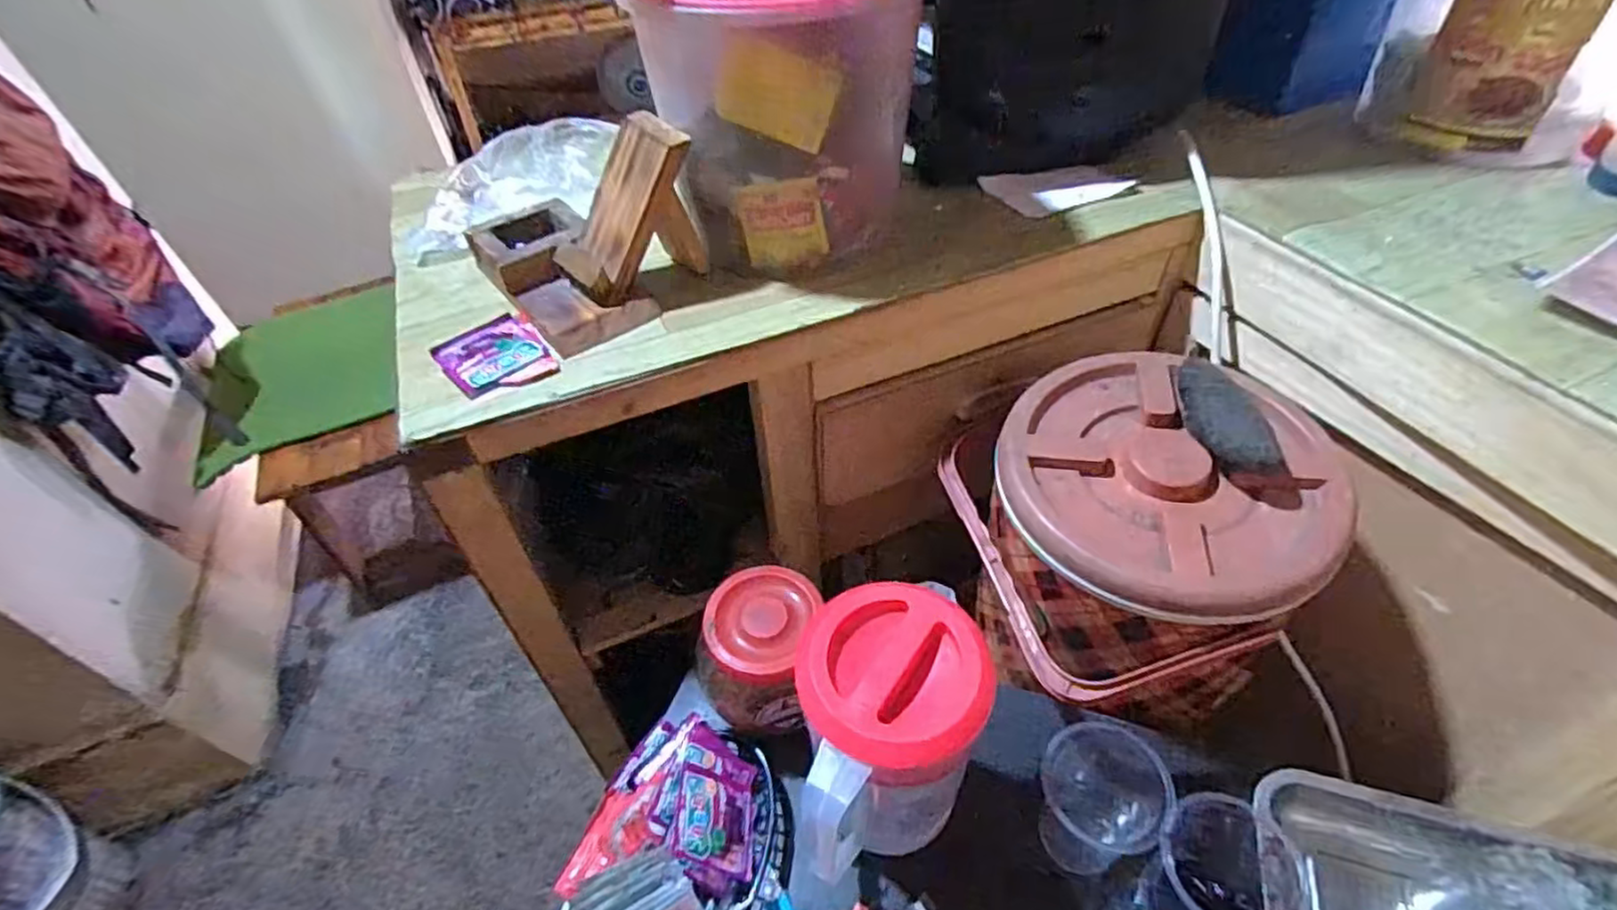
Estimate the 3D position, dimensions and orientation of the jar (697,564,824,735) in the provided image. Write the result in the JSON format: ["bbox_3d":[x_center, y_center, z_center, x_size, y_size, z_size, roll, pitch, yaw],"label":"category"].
[{"bbox_3d":[-0.047,0.169,0.617,0.098,0.090,0.109,7,48,12],"label":"jar"}]

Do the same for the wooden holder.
[{"bbox_3d":[-0.203,-0.215,0.630,0.169,0.128,0.186,-32,51,-22],"label":"wooden holder"}]

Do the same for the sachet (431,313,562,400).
[{"bbox_3d":[-0.262,-0.080,0.586,0.075,0.016,0.087,-35,52,-24],"label":"sachet"}]

